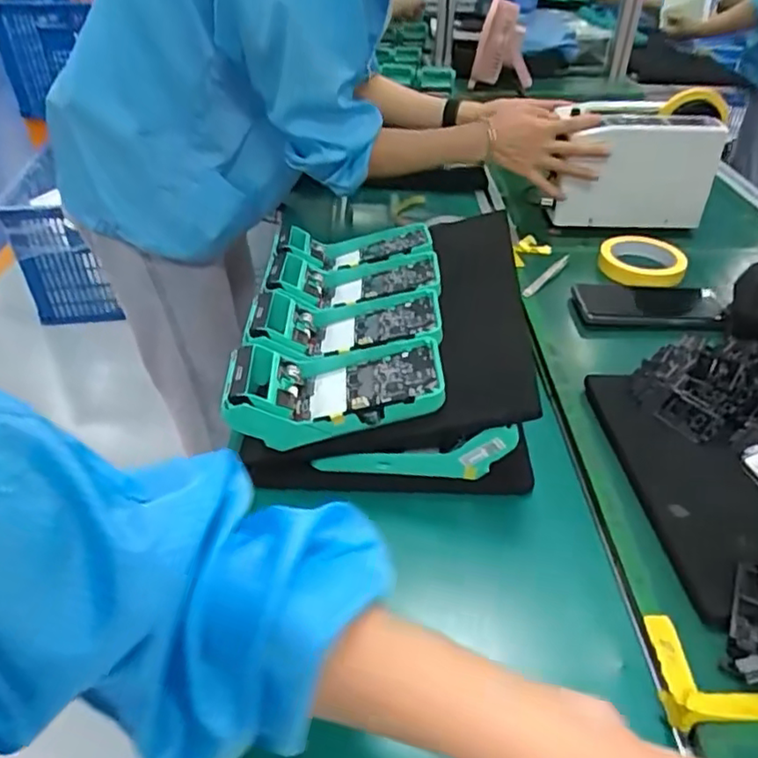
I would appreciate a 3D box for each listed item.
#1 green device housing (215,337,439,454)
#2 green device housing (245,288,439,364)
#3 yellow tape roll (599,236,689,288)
[{"bbox_3d":[-0.036,0.009,0.513,0.168,0.053,0.074,2,35,-2],"label":"green device housing"},{"bbox_3d":[-0.031,-0.043,0.567,0.168,0.048,0.084,-1,35,-7],"label":"green device housing"},{"bbox_3d":[0.329,-0.149,0.781,0.100,0.027,0.113,19,38,20],"label":"yellow tape roll"}]

